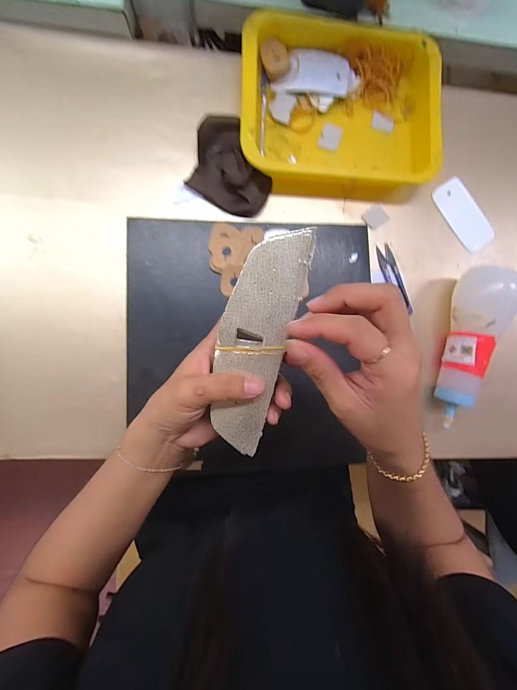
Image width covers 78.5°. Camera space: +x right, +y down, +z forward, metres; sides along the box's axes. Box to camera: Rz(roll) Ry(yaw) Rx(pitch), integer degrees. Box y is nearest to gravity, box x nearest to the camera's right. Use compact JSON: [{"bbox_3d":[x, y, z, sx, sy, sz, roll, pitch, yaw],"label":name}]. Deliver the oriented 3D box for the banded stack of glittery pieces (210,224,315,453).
[{"bbox_3d":[-0.003,-0.003,0.239,0.051,0.010,0.168,13,96,-6],"label":"banded stack of glittery pieces"}]

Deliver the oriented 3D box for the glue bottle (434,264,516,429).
[{"bbox_3d":[0.272,0.003,0.407,0.062,0.063,0.204,14,88,-6],"label":"glue bottle"}]

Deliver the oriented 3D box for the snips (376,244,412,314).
[{"bbox_3d":[0.184,-0.090,0.429,0.024,0.008,0.097,-15,91,-7],"label":"snips"}]

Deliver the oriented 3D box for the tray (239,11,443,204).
[{"bbox_3d":[0.104,-0.301,0.407,0.250,0.039,0.203,1,89,-7],"label":"tray"}]

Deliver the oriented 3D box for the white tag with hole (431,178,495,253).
[{"bbox_3d":[0.292,-0.185,0.448,0.050,0.004,0.105,-37,93,-6],"label":"white tag with hole"}]

